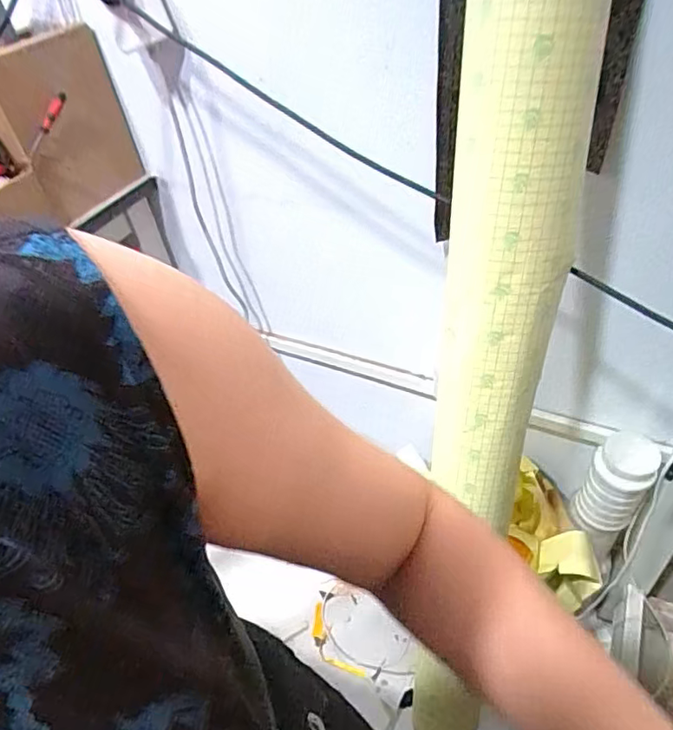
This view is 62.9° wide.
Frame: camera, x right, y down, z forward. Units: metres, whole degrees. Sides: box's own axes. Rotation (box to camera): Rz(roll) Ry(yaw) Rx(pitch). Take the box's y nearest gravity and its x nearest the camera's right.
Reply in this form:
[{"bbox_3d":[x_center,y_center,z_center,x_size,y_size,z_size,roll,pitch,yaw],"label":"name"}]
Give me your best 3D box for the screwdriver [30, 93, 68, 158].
[{"bbox_3d":[-0.408,-0.336,0.773,0.100,0.014,0.020,-51,45,16],"label":"screwdriver"}]

